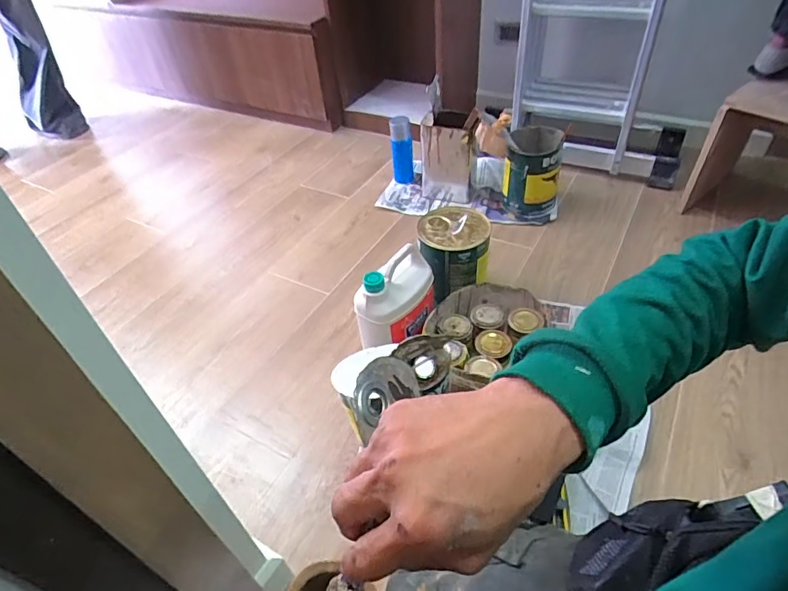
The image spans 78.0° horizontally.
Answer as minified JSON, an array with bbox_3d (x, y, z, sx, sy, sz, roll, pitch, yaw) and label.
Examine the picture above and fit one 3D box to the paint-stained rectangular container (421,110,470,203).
[{"bbox_3d":[0.156,-0.414,1.469,0.145,0.230,0.102,-1,44,4],"label":"paint-stained rectangular container"}]

